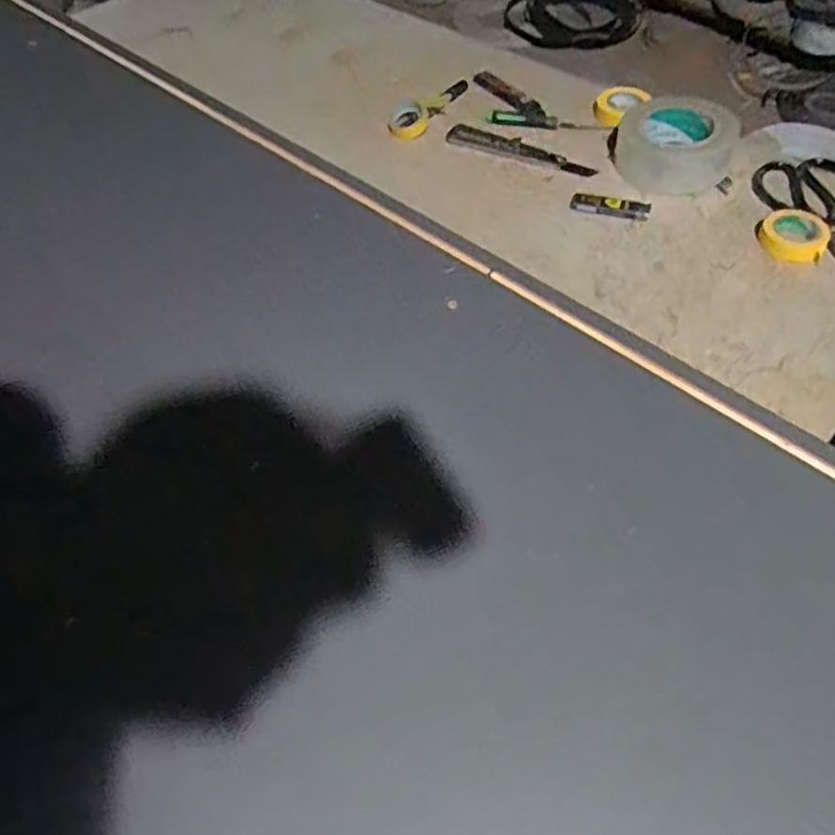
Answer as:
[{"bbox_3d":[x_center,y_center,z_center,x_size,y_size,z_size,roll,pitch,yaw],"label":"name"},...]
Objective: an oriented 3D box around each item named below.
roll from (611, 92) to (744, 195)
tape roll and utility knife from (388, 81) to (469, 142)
[{"bbox_3d":[0.287,-0.304,0.783,0.122,0.050,0.113,-1,56,1],"label":"roll"},{"bbox_3d":[0.015,-0.395,0.886,0.049,0.023,0.134,29,61,20],"label":"tape roll and utility knife"}]

